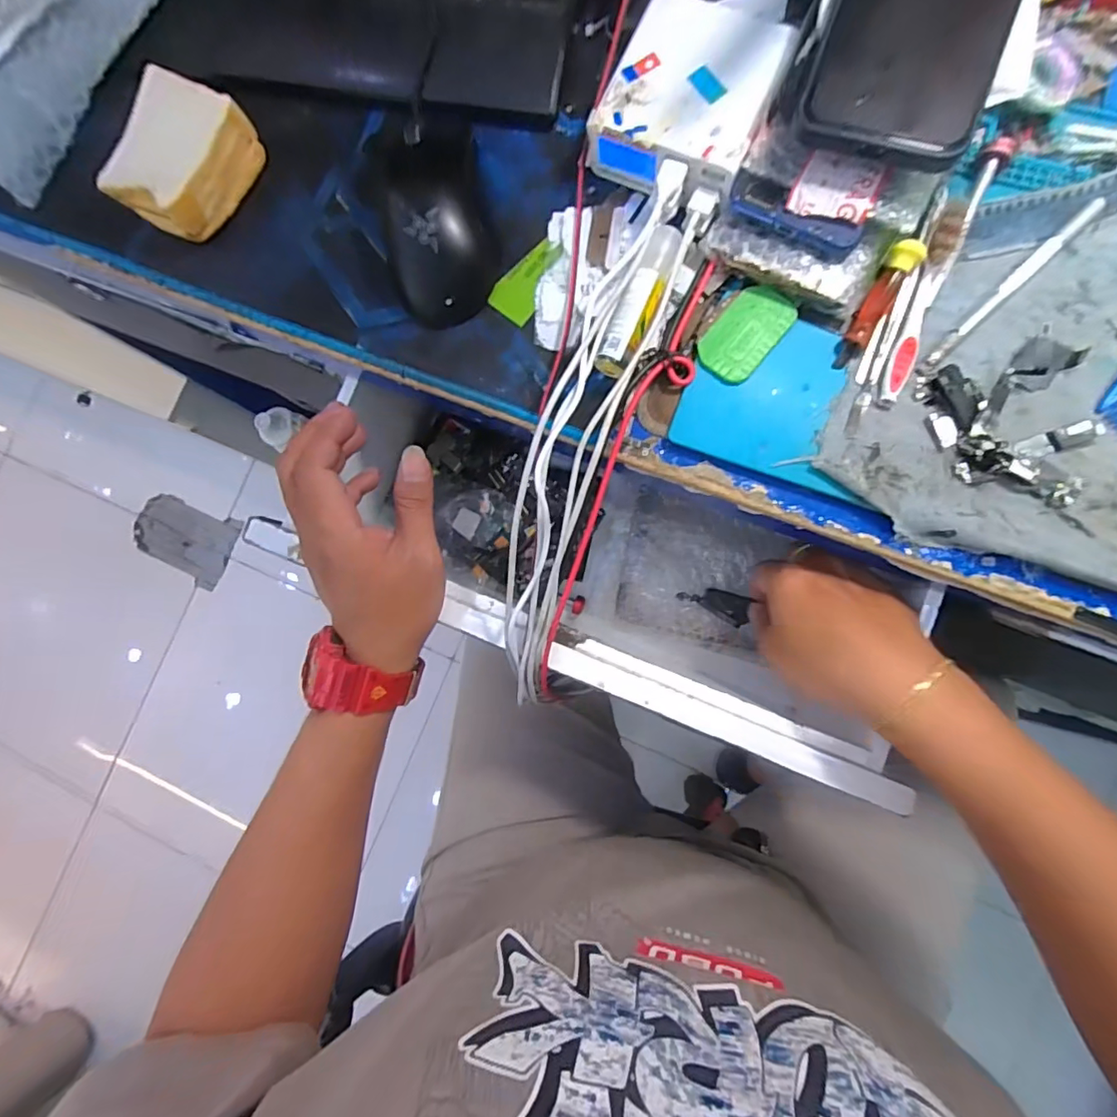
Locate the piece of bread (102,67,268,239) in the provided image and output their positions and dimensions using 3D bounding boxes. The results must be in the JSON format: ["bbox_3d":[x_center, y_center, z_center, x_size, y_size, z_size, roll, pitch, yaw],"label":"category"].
[{"bbox_3d":[-0.244,-0.257,0.343,0.076,0.034,0.087,29,88,9],"label":"piece of bread"}]

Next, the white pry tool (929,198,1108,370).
[{"bbox_3d":[0.244,-0.148,0.287,0.120,0.006,0.008,-43,81,1],"label":"white pry tool"}]

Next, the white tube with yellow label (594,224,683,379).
[{"bbox_3d":[0.048,-0.148,0.306,0.025,0.018,0.088,22,87,8],"label":"white tube with yellow label"}]

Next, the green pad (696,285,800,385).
[{"bbox_3d":[0.107,-0.129,0.305,0.035,0.004,0.058,41,90,9],"label":"green pad"}]

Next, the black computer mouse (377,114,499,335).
[{"bbox_3d":[-0.074,-0.209,0.324,0.068,0.035,0.123,-2,84,6],"label":"black computer mouse"}]

